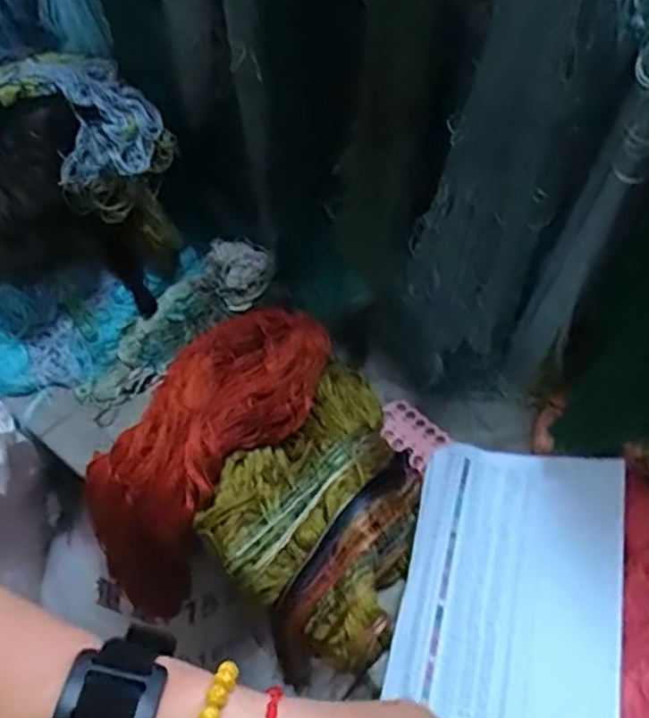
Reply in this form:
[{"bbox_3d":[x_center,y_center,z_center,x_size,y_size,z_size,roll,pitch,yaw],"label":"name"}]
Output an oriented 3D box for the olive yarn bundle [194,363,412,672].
[{"bbox_3d":[0.021,0.145,0.709,0.216,0.047,0.257,34,61,19],"label":"olive yarn bundle"}]

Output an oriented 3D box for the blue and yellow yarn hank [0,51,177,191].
[{"bbox_3d":[-0.332,-0.230,0.743,0.314,0.114,0.150,-19,57,7],"label":"blue and yellow yarn hank"}]

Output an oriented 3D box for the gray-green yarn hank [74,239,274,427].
[{"bbox_3d":[-0.181,-0.040,0.824,0.082,0.036,0.271,40,77,22],"label":"gray-green yarn hank"}]

